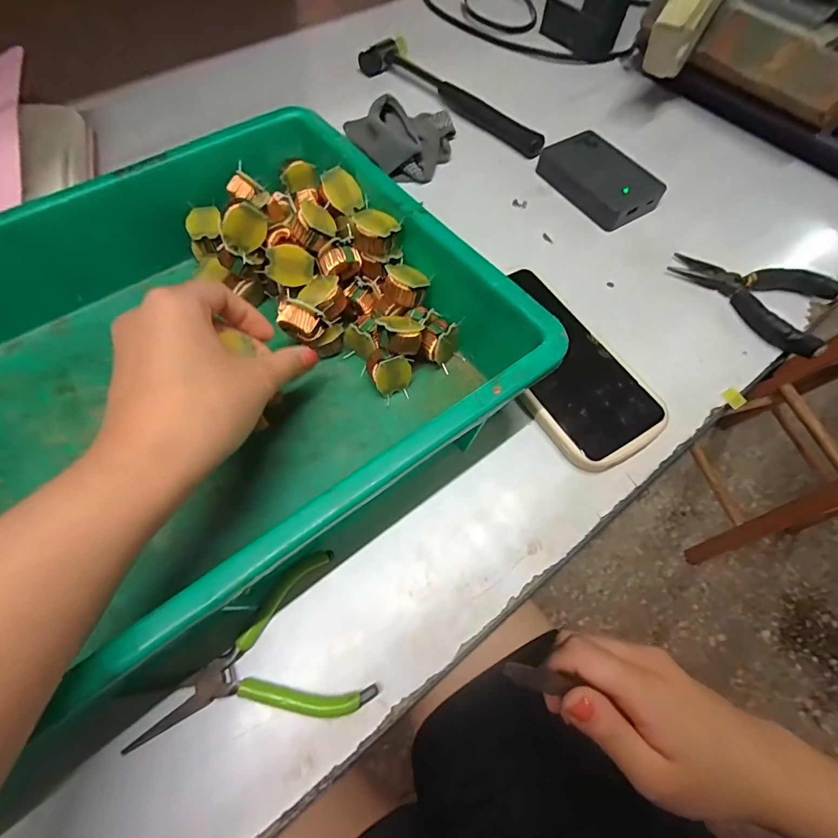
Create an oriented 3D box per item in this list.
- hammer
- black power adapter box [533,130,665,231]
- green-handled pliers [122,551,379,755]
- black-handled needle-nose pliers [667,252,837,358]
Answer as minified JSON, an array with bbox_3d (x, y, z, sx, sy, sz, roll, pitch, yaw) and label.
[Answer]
[{"bbox_3d":[0.040,-0.354,0.462,0.241,0.019,0.052,38,68,14],"label":"hammer"},{"bbox_3d":[0.170,-0.228,0.405,0.073,0.024,0.114,-25,68,-15],"label":"black power adapter box"},{"bbox_3d":[-0.088,0.127,0.219,0.113,0.011,0.078,-20,67,-13],"label":"green-handled pliers"},{"bbox_3d":[0.282,-0.109,0.353,0.078,0.022,0.124,-37,71,-19],"label":"black-handled needle-nose pliers"}]

